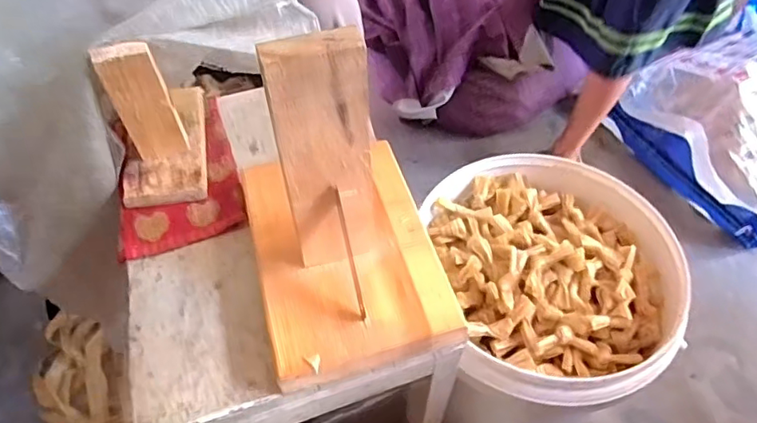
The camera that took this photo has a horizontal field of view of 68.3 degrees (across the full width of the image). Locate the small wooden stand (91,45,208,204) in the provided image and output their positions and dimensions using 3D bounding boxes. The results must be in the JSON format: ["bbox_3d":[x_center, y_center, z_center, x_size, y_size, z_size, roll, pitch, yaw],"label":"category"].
[{"bbox_3d":[-0.206,-0.094,0.496,0.071,0.129,0.122,-10,52,-8],"label":"small wooden stand"}]

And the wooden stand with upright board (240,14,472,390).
[{"bbox_3d":[-0.025,-0.018,0.375,0.137,0.203,0.175,-13,52,-10],"label":"wooden stand with upright board"}]

